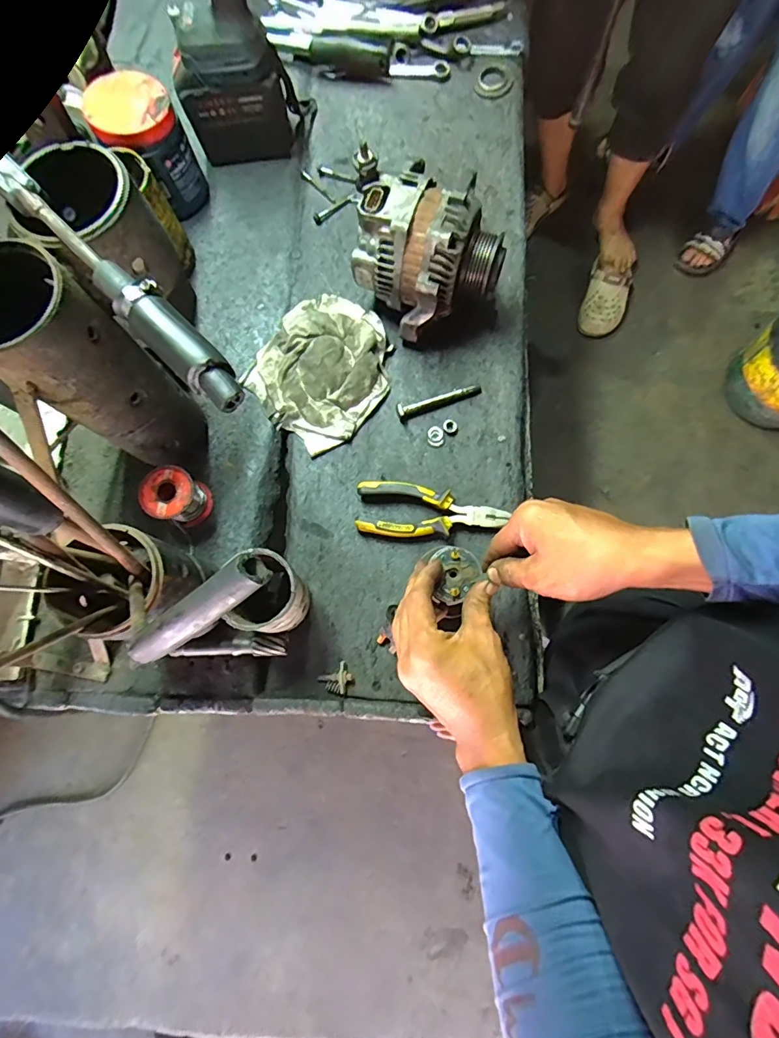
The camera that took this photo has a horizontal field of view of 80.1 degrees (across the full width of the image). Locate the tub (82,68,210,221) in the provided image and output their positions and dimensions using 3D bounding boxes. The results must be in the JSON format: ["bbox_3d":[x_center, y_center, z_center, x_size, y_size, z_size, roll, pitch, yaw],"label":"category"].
[{"bbox_3d":[-0.276,-0.431,0.533,0.082,0.116,0.090,0,78,2],"label":"tub"}]

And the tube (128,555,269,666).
[{"bbox_3d":[-0.091,0.045,0.218,0.083,0.014,0.017,-34,80,14],"label":"tube"}]

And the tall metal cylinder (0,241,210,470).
[{"bbox_3d":[-0.254,-0.126,0.412,0.099,0.216,0.082,39,83,9],"label":"tall metal cylinder"}]

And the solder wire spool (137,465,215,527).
[{"bbox_3d":[-0.221,-0.022,0.485,0.050,0.053,0.053,0,78,2],"label":"solder wire spool"}]

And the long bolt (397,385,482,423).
[{"bbox_3d":[0.057,-0.139,0.537,0.100,0.014,0.016,-21,78,-2],"label":"long bolt"}]

